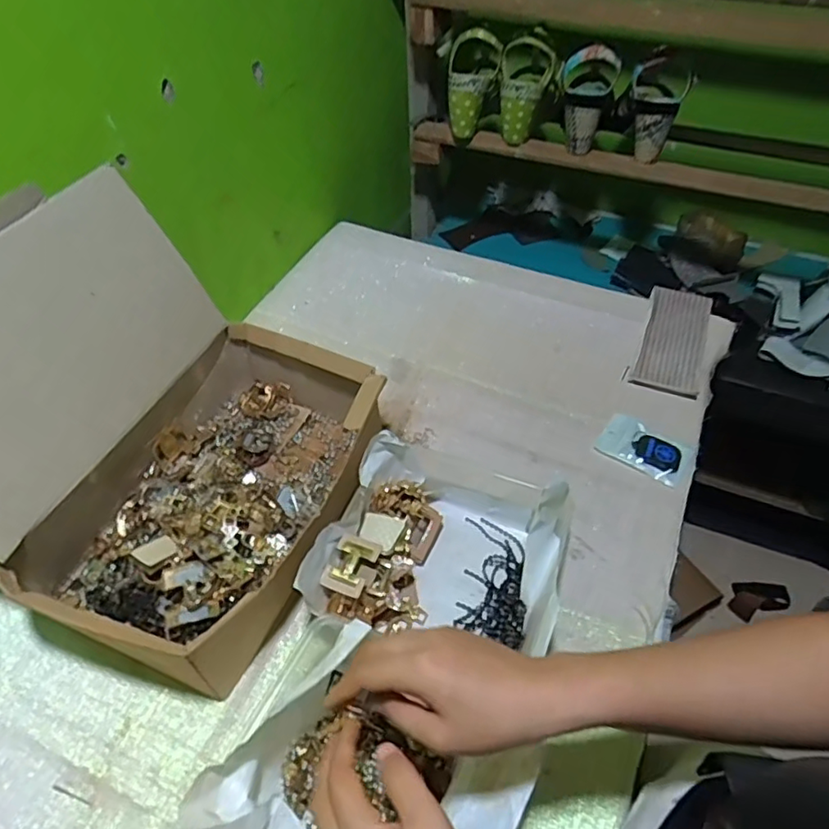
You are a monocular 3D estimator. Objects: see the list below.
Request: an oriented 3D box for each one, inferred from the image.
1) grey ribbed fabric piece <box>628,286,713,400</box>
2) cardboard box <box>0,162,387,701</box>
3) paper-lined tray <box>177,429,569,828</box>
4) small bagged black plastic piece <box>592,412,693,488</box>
[{"bbox_3d":[0.335,-0.098,0.766,0.078,0.018,0.158,16,65,13],"label":"grey ribbed fabric piece"},{"bbox_3d":[-0.212,0.006,0.525,0.302,0.285,0.322,20,52,15],"label":"cardboard box"},{"bbox_3d":[0.004,0.182,0.495,0.206,0.101,0.351,16,52,13],"label":"paper-lined tray"},{"bbox_3d":[0.265,0.036,0.683,0.095,0.011,0.068,28,55,21],"label":"small bagged black plastic piece"}]

